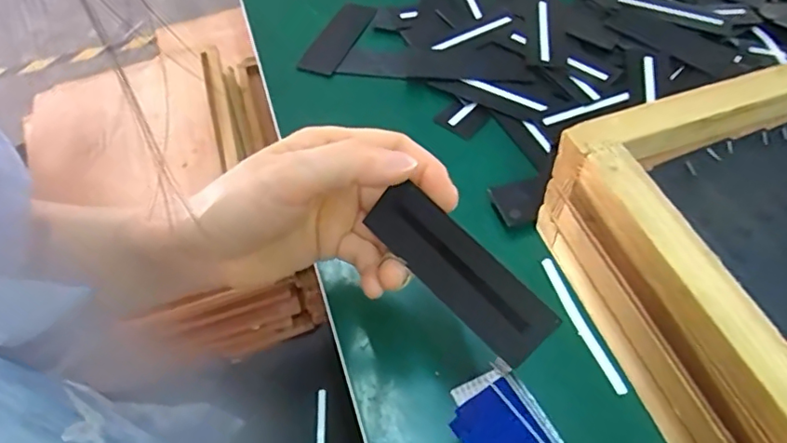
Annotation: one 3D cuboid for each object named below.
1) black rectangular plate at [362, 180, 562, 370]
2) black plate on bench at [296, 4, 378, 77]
[{"bbox_3d":[0.027,0.021,0.245,0.089,0.004,0.030,43,107,15],"label":"black rectangular plate"},{"bbox_3d":[-0.043,-0.149,0.456,0.033,0.004,0.090,16,55,14],"label":"black plate on bench"}]

